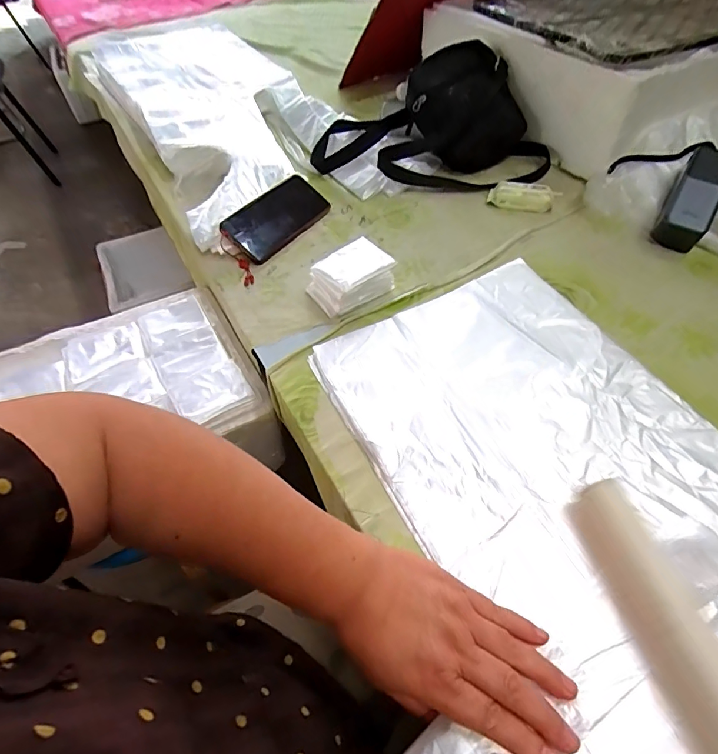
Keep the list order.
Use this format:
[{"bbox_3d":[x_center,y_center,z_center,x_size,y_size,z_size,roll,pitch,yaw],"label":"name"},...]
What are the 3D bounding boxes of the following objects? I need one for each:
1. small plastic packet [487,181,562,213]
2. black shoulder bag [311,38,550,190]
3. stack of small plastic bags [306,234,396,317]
[{"bbox_3d":[0.246,-0.271,0.667,0.099,0.024,0.041,14,55,14],"label":"small plastic packet"},{"bbox_3d":[0.120,-0.418,0.719,0.373,0.138,0.202,8,54,10],"label":"black shoulder bag"},{"bbox_3d":[-0.011,-0.126,0.558,0.096,0.052,0.074,-31,57,-18],"label":"stack of small plastic bags"}]

